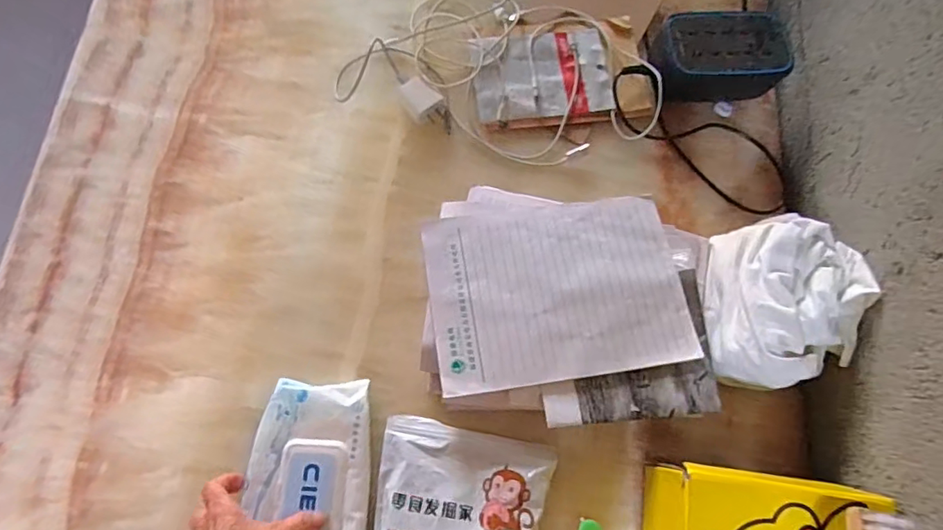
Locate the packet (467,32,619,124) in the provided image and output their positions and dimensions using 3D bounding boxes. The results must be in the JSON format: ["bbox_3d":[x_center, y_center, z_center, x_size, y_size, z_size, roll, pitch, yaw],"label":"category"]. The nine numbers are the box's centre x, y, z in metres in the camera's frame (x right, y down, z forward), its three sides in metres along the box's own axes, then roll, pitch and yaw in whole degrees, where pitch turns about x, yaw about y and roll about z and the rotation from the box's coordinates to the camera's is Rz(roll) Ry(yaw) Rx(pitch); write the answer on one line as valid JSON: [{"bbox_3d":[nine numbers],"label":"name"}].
[{"bbox_3d":[0.088,-0.237,0.663,0.167,0.011,0.114,-6,75,-4],"label":"packet"}]

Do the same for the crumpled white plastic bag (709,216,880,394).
[{"bbox_3d":[0.319,0.040,0.550,0.132,0.068,0.170,8,74,0],"label":"crumpled white plastic bag"}]

